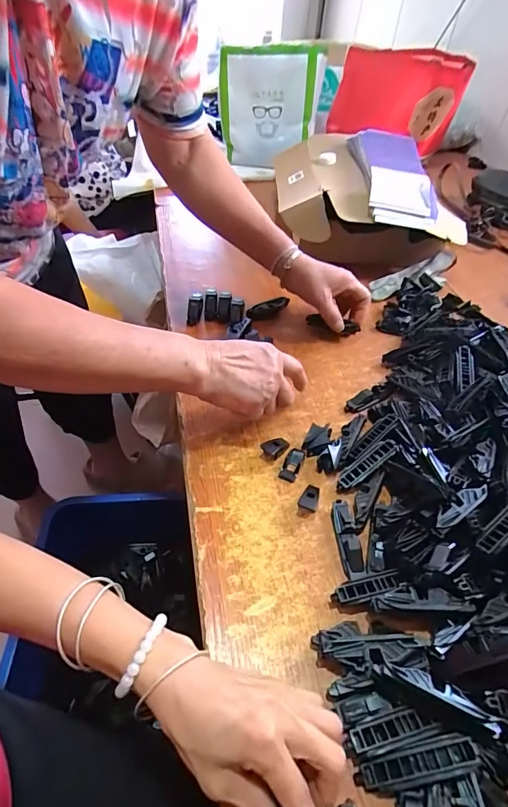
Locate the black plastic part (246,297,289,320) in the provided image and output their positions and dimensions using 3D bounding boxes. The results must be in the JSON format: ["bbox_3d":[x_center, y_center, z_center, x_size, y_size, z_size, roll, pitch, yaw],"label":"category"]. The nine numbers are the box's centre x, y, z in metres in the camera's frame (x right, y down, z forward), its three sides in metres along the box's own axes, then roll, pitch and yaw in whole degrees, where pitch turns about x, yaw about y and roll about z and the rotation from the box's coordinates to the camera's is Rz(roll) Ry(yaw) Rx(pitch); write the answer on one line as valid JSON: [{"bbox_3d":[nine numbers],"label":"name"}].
[{"bbox_3d":[0.026,-0.149,0.643,0.078,0.018,0.021,-22,52,-23],"label":"black plastic part"}]

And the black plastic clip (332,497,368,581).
[{"bbox_3d":[0.089,0.128,0.386,0.018,0.015,0.079,-1,47,-6],"label":"black plastic clip"}]

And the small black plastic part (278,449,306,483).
[{"bbox_3d":[0.043,0.067,0.452,0.019,0.006,0.046,21,49,15],"label":"small black plastic part"}]

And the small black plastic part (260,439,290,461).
[{"bbox_3d":[0.026,0.049,0.456,0.038,0.023,0.015,-31,56,-29],"label":"small black plastic part"}]

